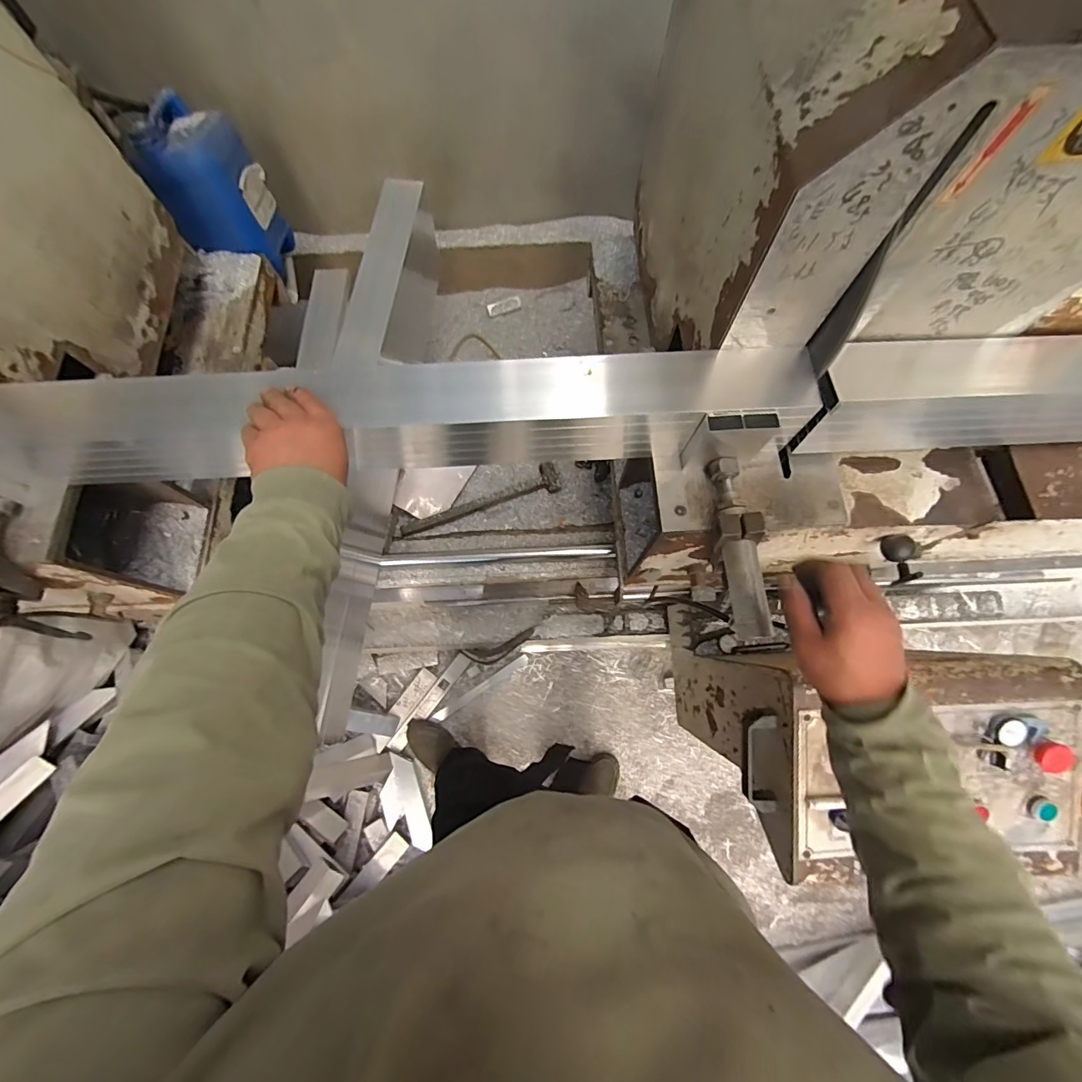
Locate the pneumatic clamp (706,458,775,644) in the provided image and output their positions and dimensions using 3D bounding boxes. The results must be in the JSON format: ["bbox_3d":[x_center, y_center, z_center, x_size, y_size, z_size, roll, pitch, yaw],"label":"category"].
[{"bbox_3d":[0.228,0.005,0.534,0.052,0.054,0.216,-5,72,-1],"label":"pneumatic clamp"}]

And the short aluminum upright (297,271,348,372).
[{"bbox_3d":[-0.512,-0.522,1.093,0.072,0.030,0.251,13,77,-22],"label":"short aluminum upright"}]

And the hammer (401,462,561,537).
[{"bbox_3d":[-0.134,-0.096,1.047,0.363,0.031,0.067,-18,73,-5],"label":"hammer"}]

